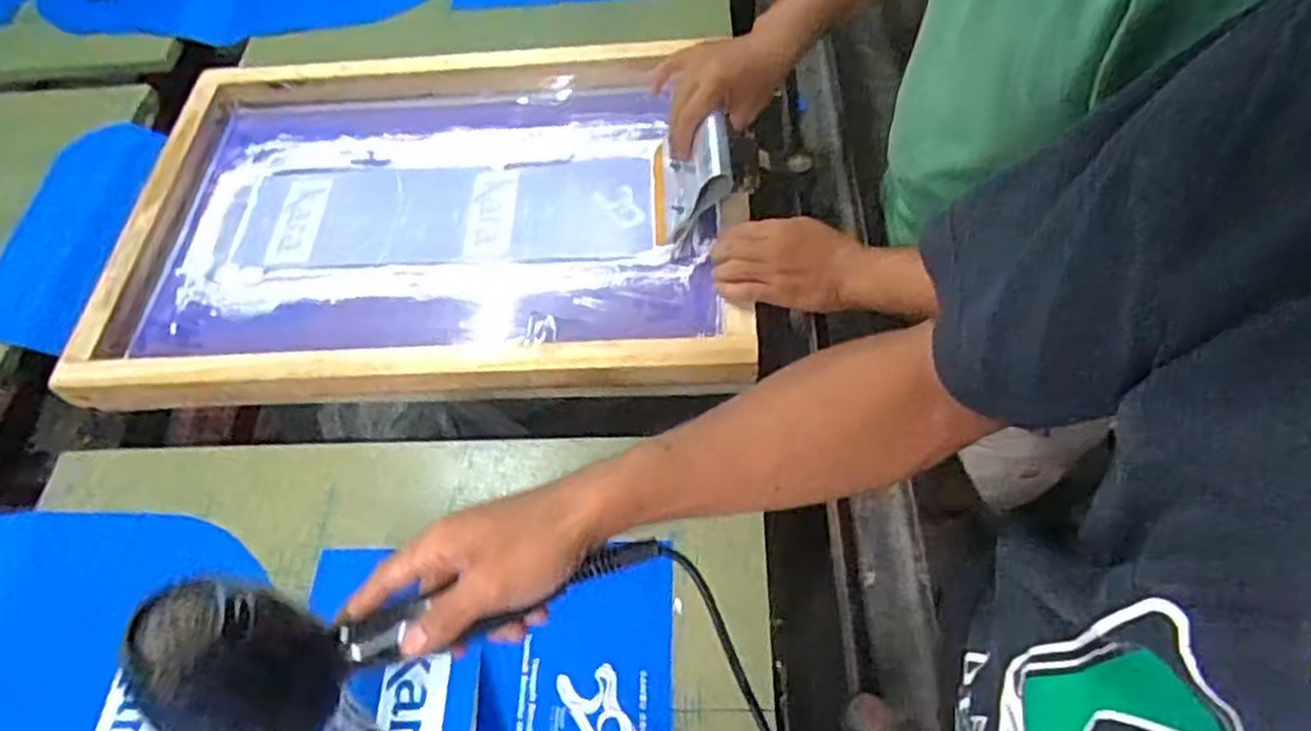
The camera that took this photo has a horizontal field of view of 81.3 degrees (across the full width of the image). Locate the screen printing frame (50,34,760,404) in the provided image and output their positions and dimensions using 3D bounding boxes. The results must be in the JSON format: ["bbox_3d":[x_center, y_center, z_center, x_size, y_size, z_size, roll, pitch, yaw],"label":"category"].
[{"bbox_3d":[-0.238,-0.169,0.812,0.628,0.045,0.435,-2,59,3],"label":"screen printing frame"}]

